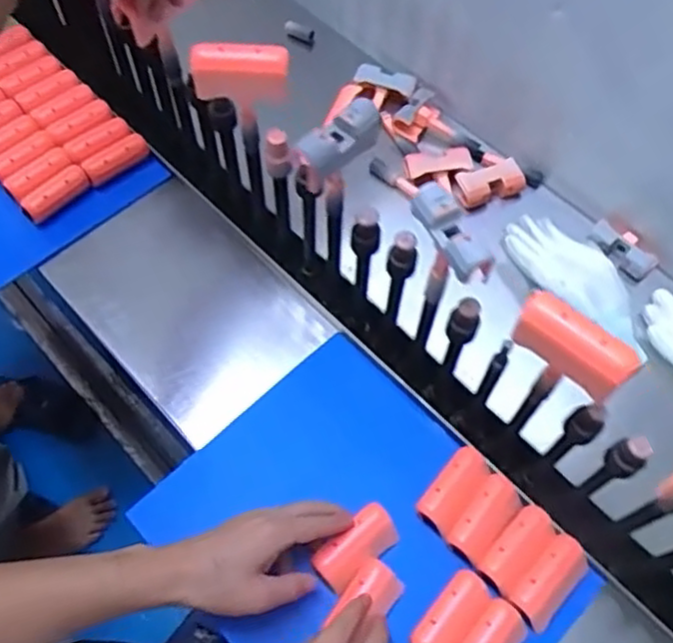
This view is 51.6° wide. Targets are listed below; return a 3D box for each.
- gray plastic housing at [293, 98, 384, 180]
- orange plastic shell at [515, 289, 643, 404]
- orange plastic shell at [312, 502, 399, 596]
[{"bbox_3d":[0.005,-0.137,0.535,0.070,0.037,0.029,-38,69,-20],"label":"gray plastic housing"},{"bbox_3d":[0.154,0.017,0.455,0.074,0.044,0.028,42,68,18],"label":"orange plastic shell"},{"bbox_3d":[0.017,0.195,0.602,0.078,0.014,0.038,-41,70,-13],"label":"orange plastic shell"}]

